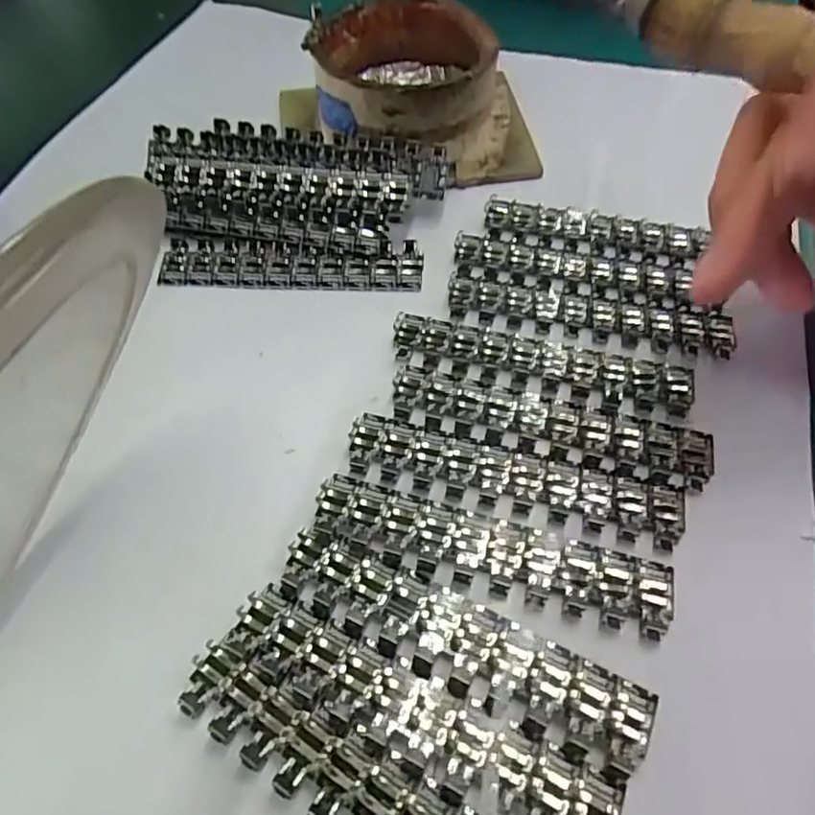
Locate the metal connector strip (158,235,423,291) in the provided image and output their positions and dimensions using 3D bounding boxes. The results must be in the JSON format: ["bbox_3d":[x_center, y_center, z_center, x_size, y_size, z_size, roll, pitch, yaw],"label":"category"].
[{"bbox_3d":[-0.049,-0.061,0.255,0.109,0.004,0.023,2,72,2],"label":"metal connector strip"}]

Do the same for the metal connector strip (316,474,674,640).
[{"bbox_3d":[0.024,0.044,0.186,0.109,0.004,0.026,14,59,8],"label":"metal connector strip"}]

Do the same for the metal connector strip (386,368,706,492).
[{"bbox_3d":[0.048,0.005,0.210,0.109,0.005,0.025,15,59,8],"label":"metal connector strip"}]

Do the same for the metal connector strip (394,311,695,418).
[{"bbox_3d":[0.048,-0.018,0.224,0.108,0.005,0.025,14,59,8],"label":"metal connector strip"}]

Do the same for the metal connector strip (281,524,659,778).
[{"bbox_3d":[0.014,0.066,0.172,0.108,0.004,0.026,23,59,13],"label":"metal connector strip"}]

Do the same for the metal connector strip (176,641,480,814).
[{"bbox_3d":[-0.012,0.095,0.150,0.109,0.008,0.023,29,61,17],"label":"metal connector strip"}]

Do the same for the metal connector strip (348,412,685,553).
[{"bbox_3d":[0.034,0.024,0.200,0.109,0.006,0.027,14,59,8],"label":"metal connector strip"}]

